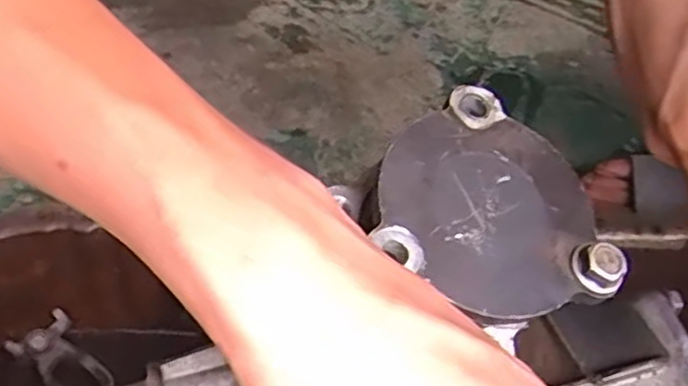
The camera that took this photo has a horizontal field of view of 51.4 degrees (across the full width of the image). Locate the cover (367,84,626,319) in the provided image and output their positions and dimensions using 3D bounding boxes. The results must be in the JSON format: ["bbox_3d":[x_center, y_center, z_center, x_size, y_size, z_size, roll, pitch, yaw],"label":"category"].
[{"bbox_3d":[0.051,0.006,0.231,0.080,0.011,0.071,45,59,9],"label":"cover"}]

